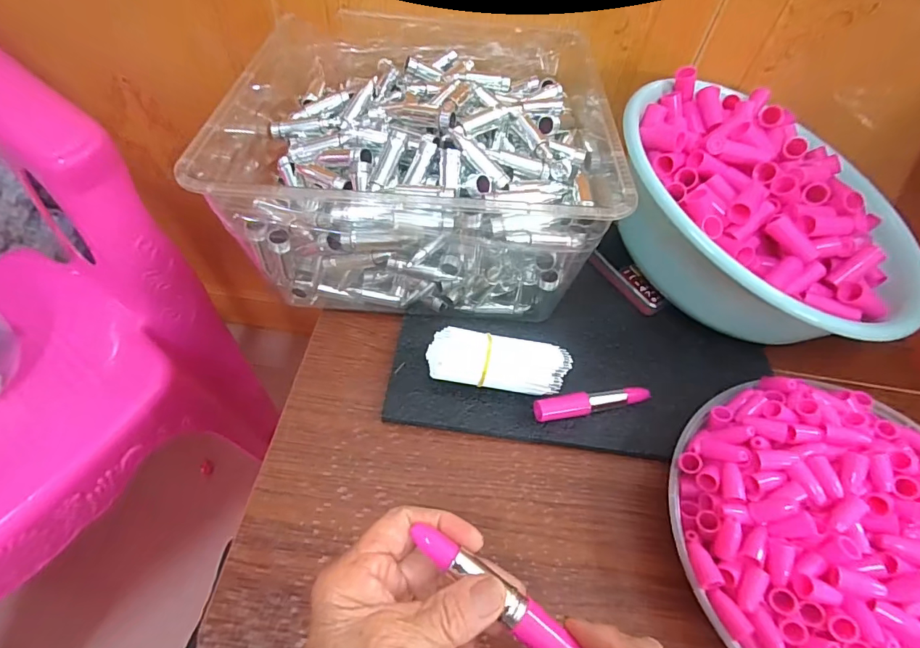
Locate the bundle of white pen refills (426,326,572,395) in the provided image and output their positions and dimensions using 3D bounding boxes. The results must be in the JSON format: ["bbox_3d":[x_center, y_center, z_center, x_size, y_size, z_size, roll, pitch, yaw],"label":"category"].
[{"bbox_3d":[0.028,0.035,0.380,0.113,0.041,0.041,12,55,3],"label":"bundle of white pen refills"}]

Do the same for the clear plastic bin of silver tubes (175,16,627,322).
[{"bbox_3d":[-0.039,-0.167,0.459,0.308,0.135,0.315,4,55,-2],"label":"clear plastic bin of silver tubes"}]

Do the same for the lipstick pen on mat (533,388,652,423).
[{"bbox_3d":[0.109,0.066,0.382,0.101,0.019,0.019,-6,56,-10],"label":"lipstick pen on mat"}]

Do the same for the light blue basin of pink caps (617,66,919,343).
[{"bbox_3d":[0.278,-0.102,0.447,0.278,0.134,0.260,3,55,-4],"label":"light blue basin of pink caps"}]

